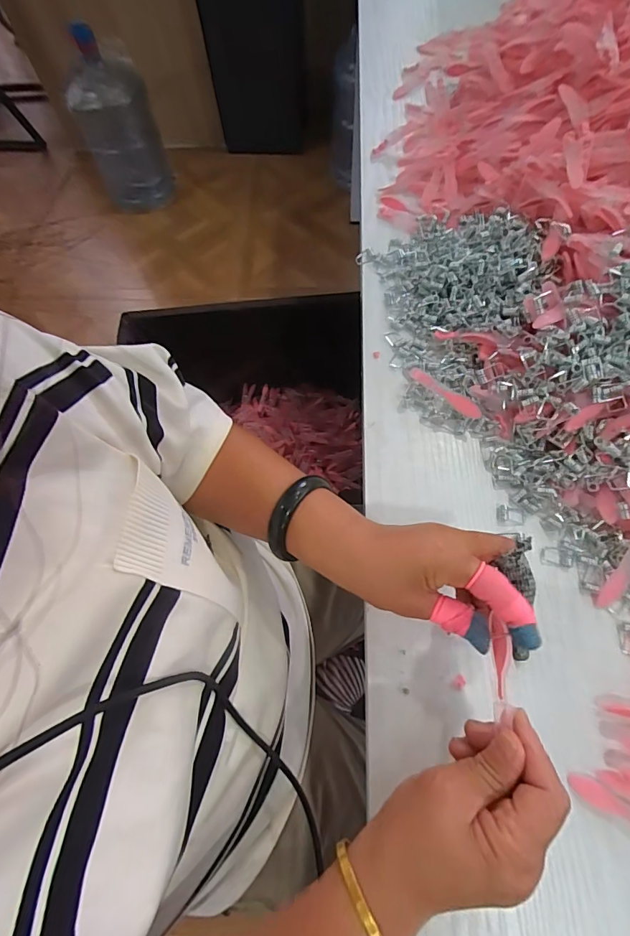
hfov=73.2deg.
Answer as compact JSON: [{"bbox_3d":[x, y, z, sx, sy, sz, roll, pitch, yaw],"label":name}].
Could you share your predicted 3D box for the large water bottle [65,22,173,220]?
[{"bbox_3d":[-0.630,-1.078,1.356,0.224,0.439,0.240,-25,68,-9],"label":"large water bottle"}]

